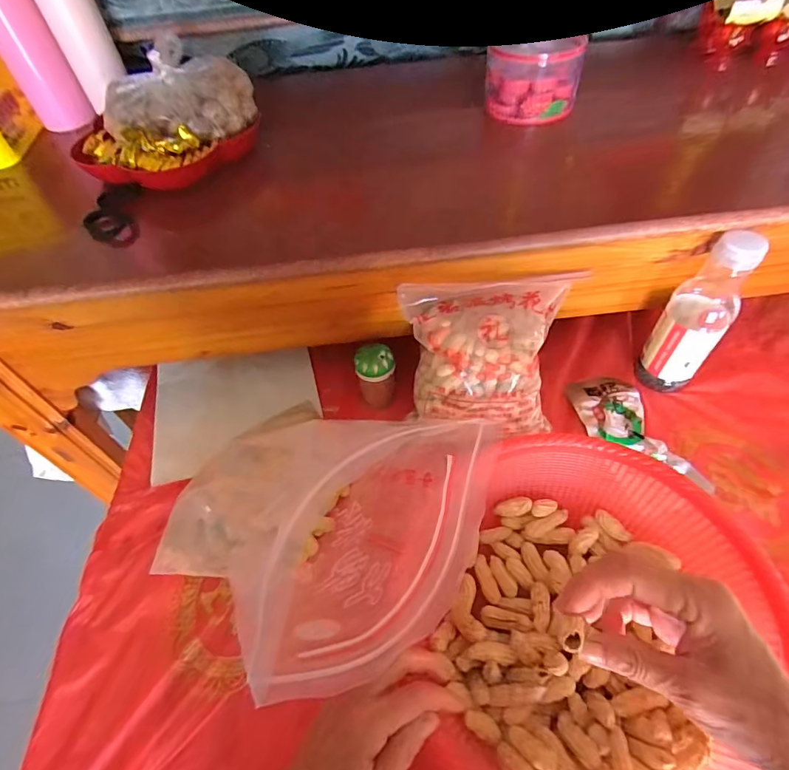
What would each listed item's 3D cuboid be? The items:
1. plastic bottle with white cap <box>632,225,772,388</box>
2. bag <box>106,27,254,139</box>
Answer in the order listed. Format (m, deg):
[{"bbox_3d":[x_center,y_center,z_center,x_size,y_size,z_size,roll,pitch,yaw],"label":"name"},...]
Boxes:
[{"bbox_3d":[0.331,-0.077,0.496,0.060,0.188,0.063,-29,58,-15],"label":"plastic bottle with white cap"},{"bbox_3d":[-0.247,-0.339,0.524,0.155,0.067,0.117,-6,53,0],"label":"bag"}]

